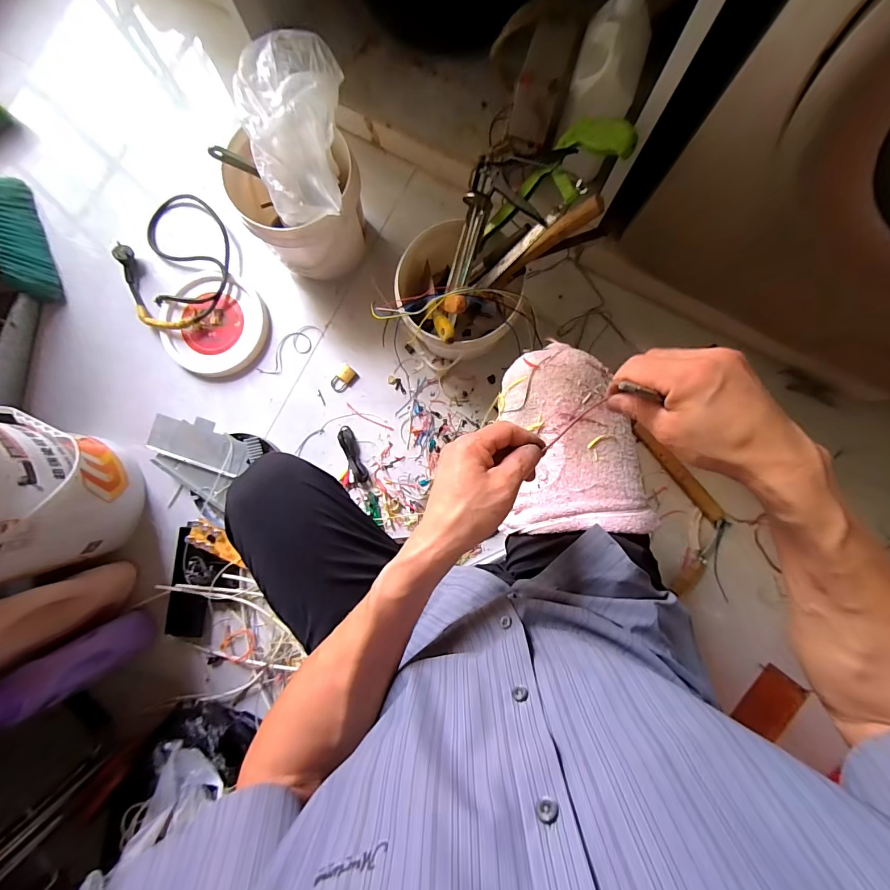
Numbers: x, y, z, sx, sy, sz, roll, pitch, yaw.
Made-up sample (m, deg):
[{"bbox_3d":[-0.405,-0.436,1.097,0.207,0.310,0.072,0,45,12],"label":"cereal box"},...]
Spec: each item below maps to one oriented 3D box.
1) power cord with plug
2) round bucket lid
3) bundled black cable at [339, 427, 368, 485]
[{"bbox_3d":[-0.580,-0.403,0.858,0.236,0.040,0.314,1,85,1],"label":"power cord with plug"},{"bbox_3d":[-0.498,-0.259,0.862,0.223,0.028,0.211,0,85,1],"label":"round bucket lid"},{"bbox_3d":[-0.195,0.020,0.839,0.039,0.016,0.121,-17,85,0],"label":"bundled black cable"}]

